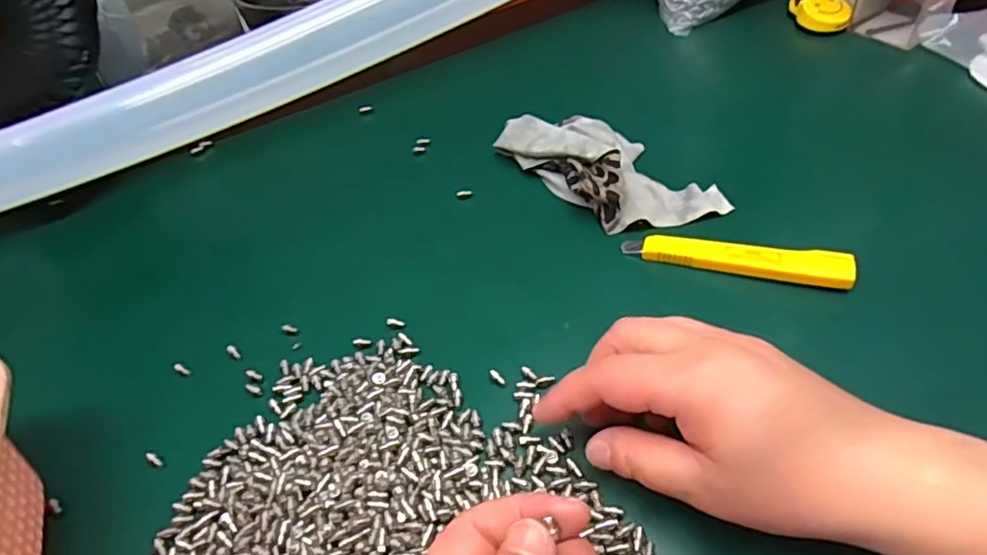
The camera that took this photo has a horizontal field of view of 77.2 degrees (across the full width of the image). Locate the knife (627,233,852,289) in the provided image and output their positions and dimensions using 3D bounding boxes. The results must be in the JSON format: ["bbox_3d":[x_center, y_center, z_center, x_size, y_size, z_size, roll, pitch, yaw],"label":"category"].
[{"bbox_3d":[0.140,-0.013,0.360,0.125,0.010,0.019,10,50,16],"label":"knife"}]

